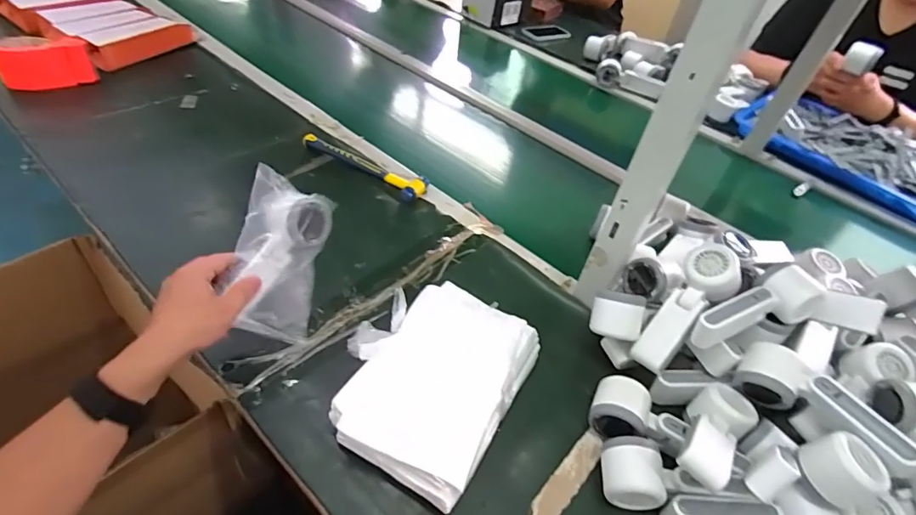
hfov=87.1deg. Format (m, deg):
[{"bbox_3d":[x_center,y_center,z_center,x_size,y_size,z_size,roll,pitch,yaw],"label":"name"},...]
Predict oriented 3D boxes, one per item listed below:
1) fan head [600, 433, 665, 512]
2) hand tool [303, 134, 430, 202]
[{"bbox_3d":[0.172,0.218,0.489,0.059,0.055,0.057,9,44,-1],"label":"fan head"},{"bbox_3d":[-0.165,-0.157,0.825,0.243,0.026,0.044,26,46,15],"label":"hand tool"}]

